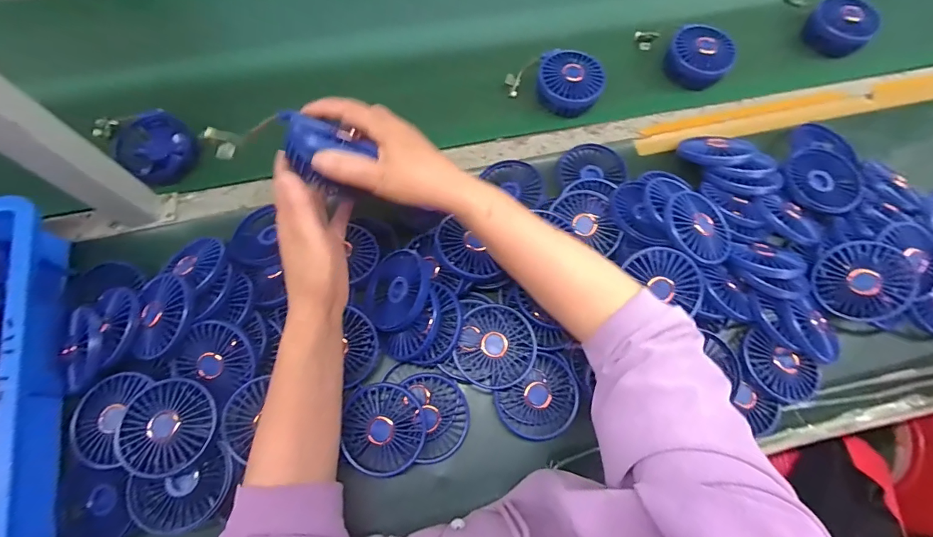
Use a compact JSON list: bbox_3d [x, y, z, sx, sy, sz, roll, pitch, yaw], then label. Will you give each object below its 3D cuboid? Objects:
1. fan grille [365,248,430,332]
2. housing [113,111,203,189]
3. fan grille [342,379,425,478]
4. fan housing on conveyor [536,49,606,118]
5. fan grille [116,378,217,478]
[{"bbox_3d":[-0.074,0.023,0.471,0.088,0.014,0.090,8,77,42],"label":"fan grille"},{"bbox_3d":[-0.400,-0.157,0.560,0.103,0.031,0.087,39,73,13],"label":"housing"},{"bbox_3d":[-0.086,0.164,0.443,0.086,0.026,0.085,18,69,6],"label":"fan grille"},{"bbox_3d":[0.144,-0.259,0.601,0.087,0.036,0.090,0,69,0],"label":"fan housing on conveyor"},{"bbox_3d":[-0.290,0.152,0.416,0.085,0.016,0.085,1,75,-3],"label":"fan grille"}]

